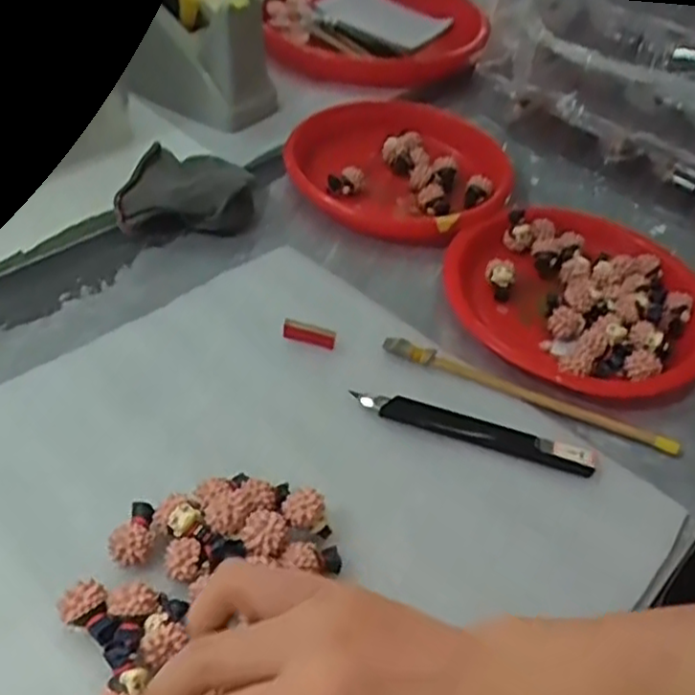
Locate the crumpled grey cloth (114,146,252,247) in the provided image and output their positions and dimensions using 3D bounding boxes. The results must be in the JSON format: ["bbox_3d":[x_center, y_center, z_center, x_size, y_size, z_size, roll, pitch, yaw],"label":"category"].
[{"bbox_3d":[-0.118,-0.115,0.522,0.094,0.035,0.072,-3,46,-9],"label":"crumpled grey cloth"}]

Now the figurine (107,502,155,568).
[{"bbox_3d":[-0.099,0.089,0.337,0.019,0.015,0.029,15,46,8],"label":"figurine"}]

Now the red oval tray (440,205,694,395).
[{"bbox_3d":[0.158,-0.040,0.485,0.175,0.023,0.169,32,50,23],"label":"red oval tray"}]

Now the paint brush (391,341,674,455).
[{"bbox_3d":[0.109,0.028,0.427,0.182,0.015,0.011,19,47,12],"label":"paint brush"}]

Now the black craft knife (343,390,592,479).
[{"bbox_3d":[0.072,0.046,0.401,0.135,0.007,0.017,15,46,8],"label":"black craft knife"}]

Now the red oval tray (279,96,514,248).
[{"bbox_3d":[0.045,-0.149,0.570,0.166,0.029,0.149,18,47,11],"label":"red oval tray"}]

